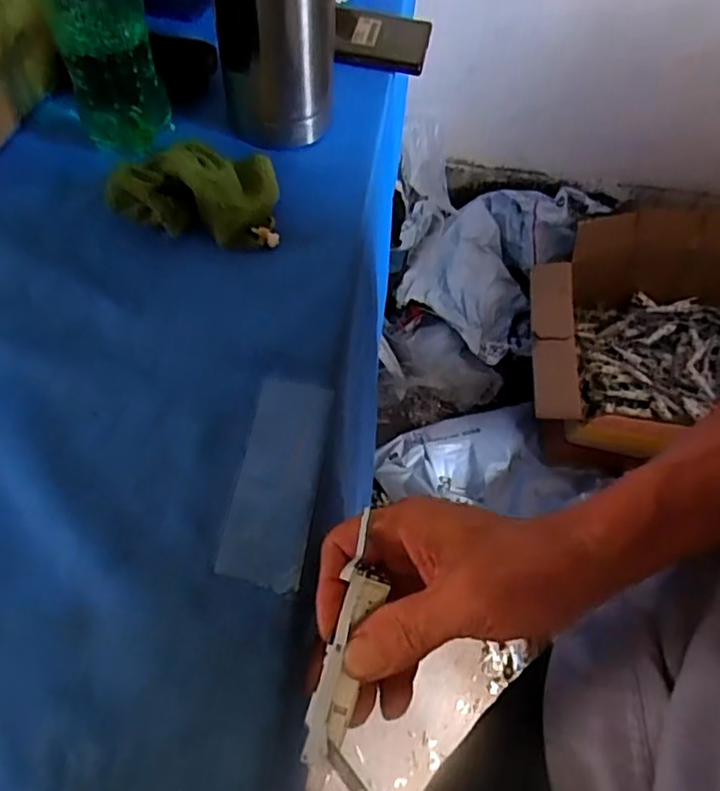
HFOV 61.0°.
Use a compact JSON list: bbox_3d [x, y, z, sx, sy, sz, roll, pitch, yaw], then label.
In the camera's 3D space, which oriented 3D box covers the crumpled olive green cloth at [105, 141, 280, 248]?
[{"bbox_3d":[-0.106,-0.143,0.409,0.096,0.033,0.083,13,60,3],"label":"crumpled olive green cloth"}]

